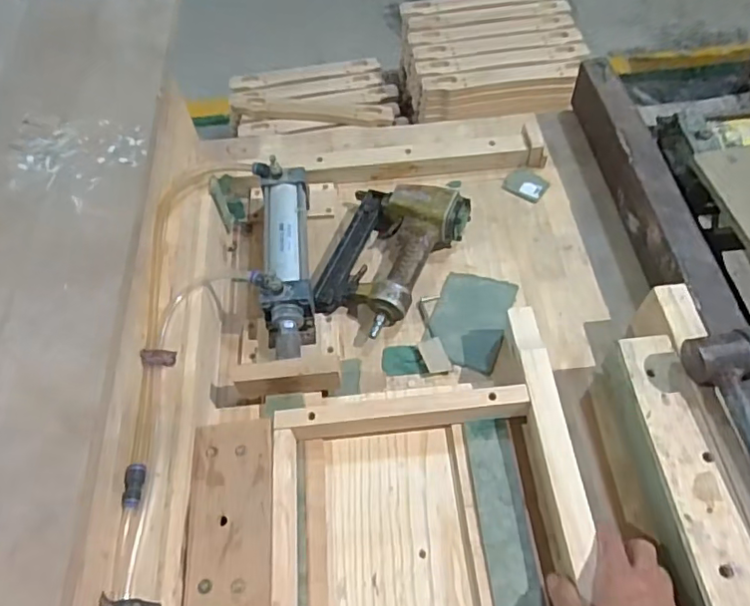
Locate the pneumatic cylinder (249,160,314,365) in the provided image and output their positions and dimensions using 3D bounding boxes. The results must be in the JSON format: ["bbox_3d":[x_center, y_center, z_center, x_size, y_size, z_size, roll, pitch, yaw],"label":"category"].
[{"bbox_3d":[-0.114,-0.054,0.716,0.065,0.076,0.277,-6,59,-1],"label":"pneumatic cylinder"}]

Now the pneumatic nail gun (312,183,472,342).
[{"bbox_3d":[0.010,-0.068,0.739,0.152,0.060,0.225,24,63,16],"label":"pneumatic nail gun"}]

